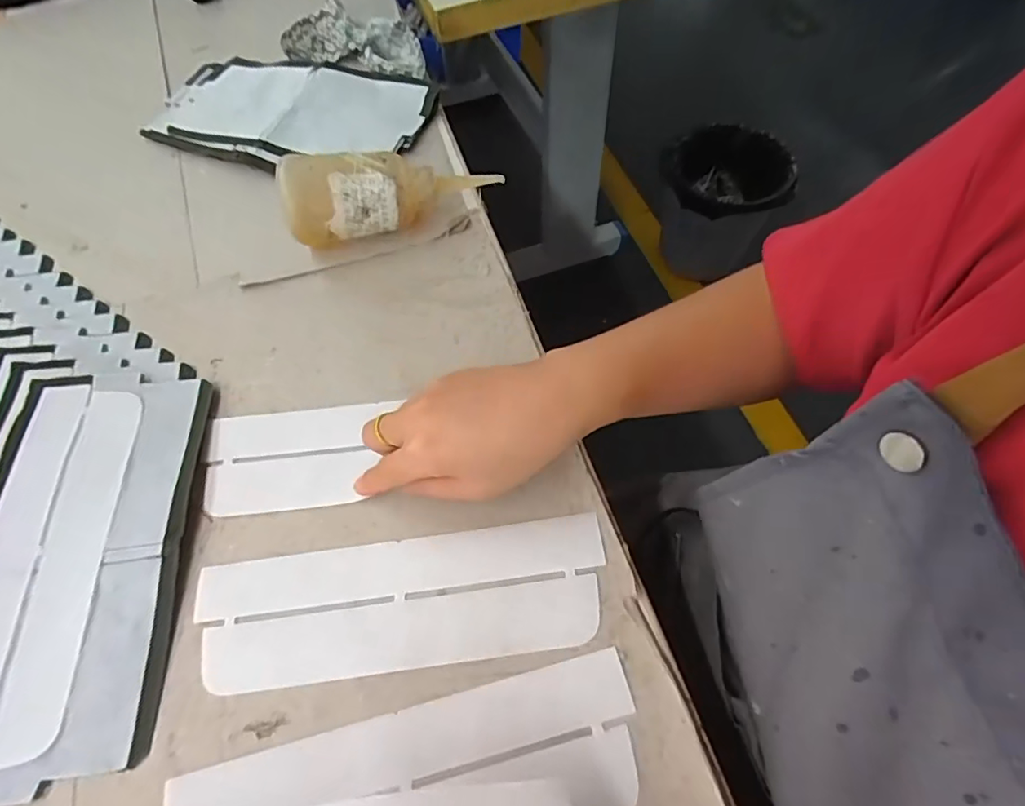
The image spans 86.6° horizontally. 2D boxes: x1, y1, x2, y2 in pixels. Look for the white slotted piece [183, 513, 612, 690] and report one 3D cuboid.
[{"bbox_3d":[-0.061,0.109,0.299,0.220,0.005,0.070,-6,60,-1],"label":"white slotted piece"}]

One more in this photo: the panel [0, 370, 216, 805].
[{"bbox_3d":[-0.255,0.087,0.320,0.116,0.011,0.238,-5,60,-1],"label":"panel"}]

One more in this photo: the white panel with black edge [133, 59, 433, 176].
[{"bbox_3d":[-0.213,-0.276,0.511,0.262,0.019,0.142,16,62,11],"label":"white panel with black edge"}]

